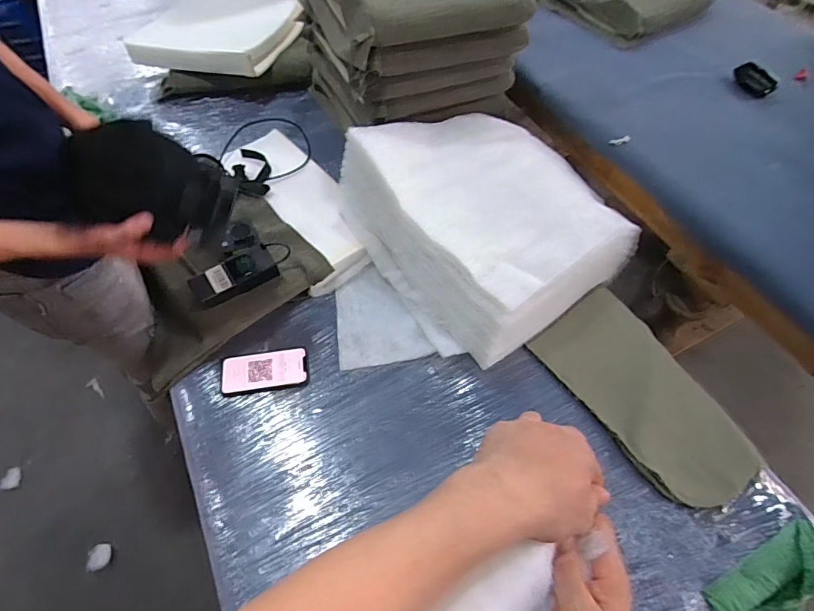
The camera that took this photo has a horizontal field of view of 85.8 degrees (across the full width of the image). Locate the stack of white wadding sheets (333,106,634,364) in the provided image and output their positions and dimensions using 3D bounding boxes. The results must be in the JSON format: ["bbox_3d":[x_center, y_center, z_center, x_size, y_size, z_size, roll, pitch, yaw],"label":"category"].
[{"bbox_3d":[0.196,-0.205,0.952,0.545,0.194,0.508,-28,62,-18],"label":"stack of white wadding sheets"}]

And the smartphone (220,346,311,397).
[{"bbox_3d":[-0.272,0.124,0.840,0.163,0.013,0.081,-6,57,-6],"label":"smartphone"}]

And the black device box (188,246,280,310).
[{"bbox_3d":[-0.333,-0.062,0.836,0.158,0.043,0.066,-31,63,-20],"label":"black device box"}]

